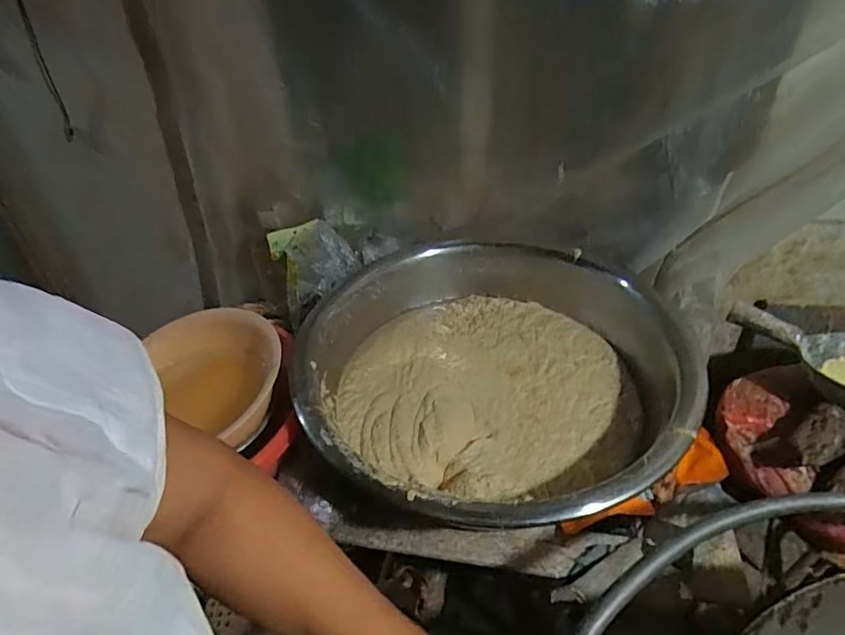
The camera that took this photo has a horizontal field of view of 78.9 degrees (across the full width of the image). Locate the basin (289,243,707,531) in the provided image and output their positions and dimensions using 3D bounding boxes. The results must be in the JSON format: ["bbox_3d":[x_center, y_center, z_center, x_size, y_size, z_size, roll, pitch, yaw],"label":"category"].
[{"bbox_3d":[0.099,0.084,0.838,0.577,0.143,0.588,-2,38,1],"label":"basin"}]

